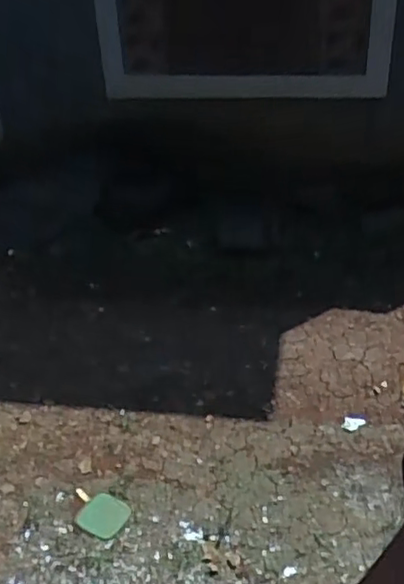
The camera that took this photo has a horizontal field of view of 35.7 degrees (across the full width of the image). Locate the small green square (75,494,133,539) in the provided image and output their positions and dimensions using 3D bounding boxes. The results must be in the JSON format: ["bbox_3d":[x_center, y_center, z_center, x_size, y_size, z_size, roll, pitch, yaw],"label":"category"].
[{"bbox_3d":[-0.262,0.593,1.677,0.126,0.012,0.116,18,38,27],"label":"small green square"}]

